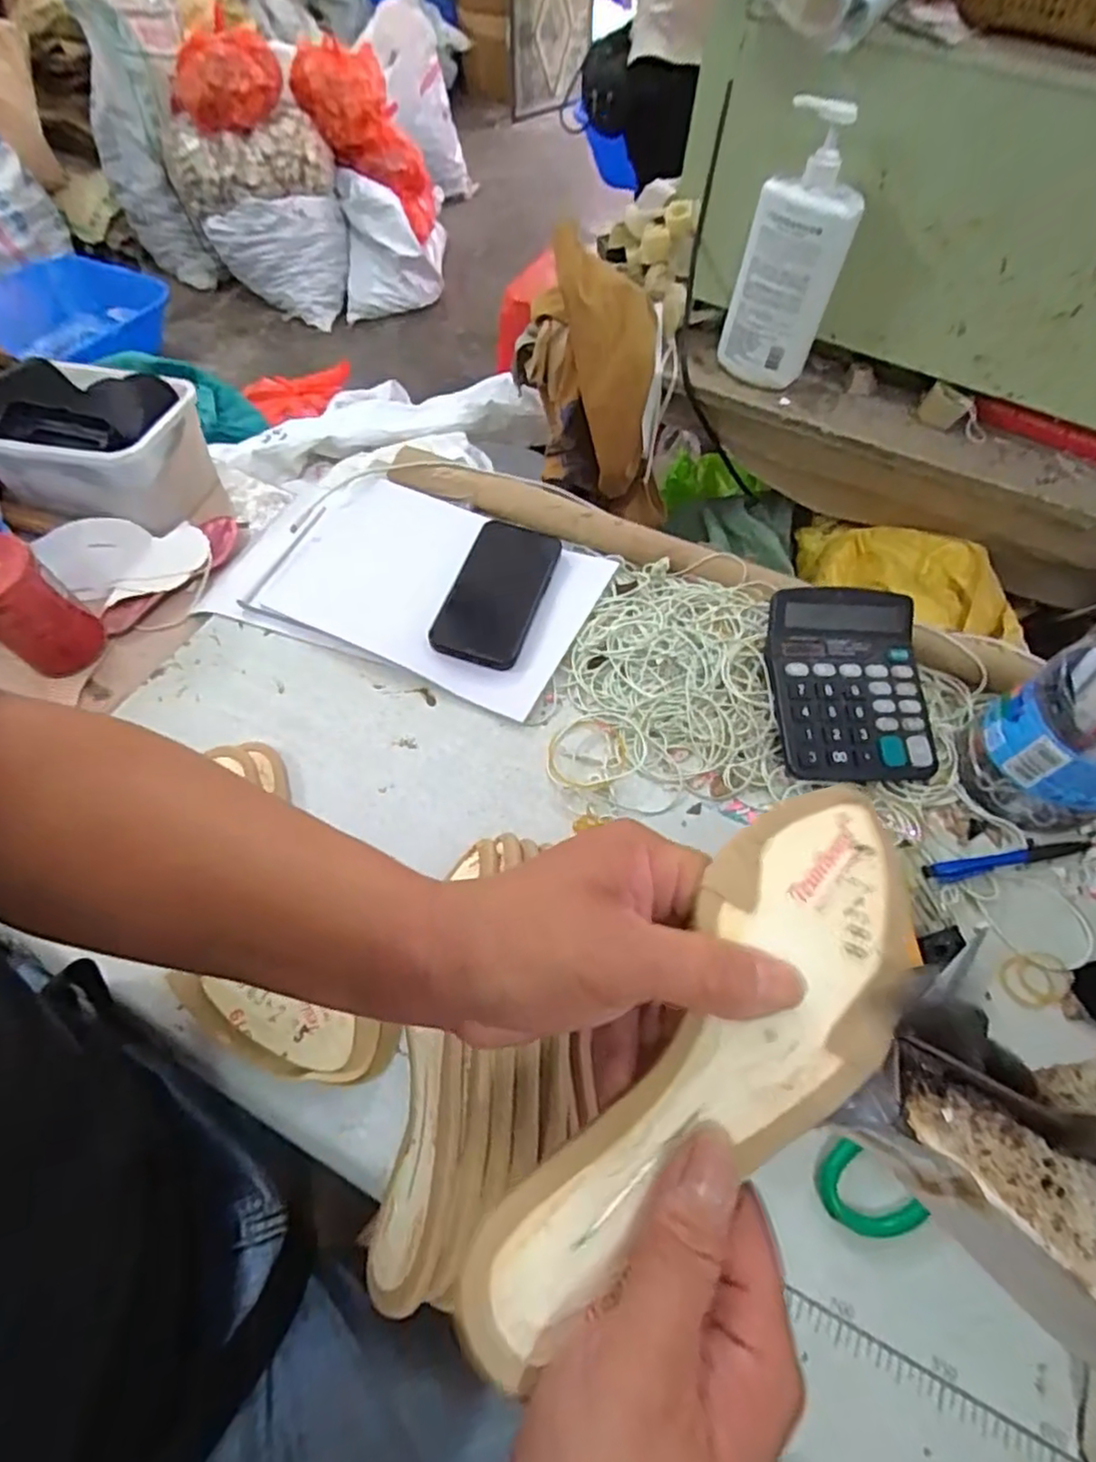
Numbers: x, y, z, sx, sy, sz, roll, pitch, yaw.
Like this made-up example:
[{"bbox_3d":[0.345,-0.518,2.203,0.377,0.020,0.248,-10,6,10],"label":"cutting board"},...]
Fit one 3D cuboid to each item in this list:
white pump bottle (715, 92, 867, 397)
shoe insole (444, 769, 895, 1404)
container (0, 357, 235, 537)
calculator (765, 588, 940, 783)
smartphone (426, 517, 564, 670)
[{"bbox_3d":[0.282,-0.544,0.781,0.113,0.258,0.065,11,58,6],"label":"white pump bottle"},{"bbox_3d":[0.061,0.115,0.240,0.076,0.025,0.230,39,73,21],"label":"shoe insole"},{"bbox_3d":[-0.424,-0.275,0.640,0.192,0.094,0.127,11,58,6],"label":"container"},{"bbox_3d":[0.224,-0.034,0.504,0.116,0.029,0.145,-3,76,-8],"label":"calculator"},{"bbox_3d":[-0.043,-0.123,0.575,0.078,0.010,0.152,14,58,8],"label":"smartphone"}]

